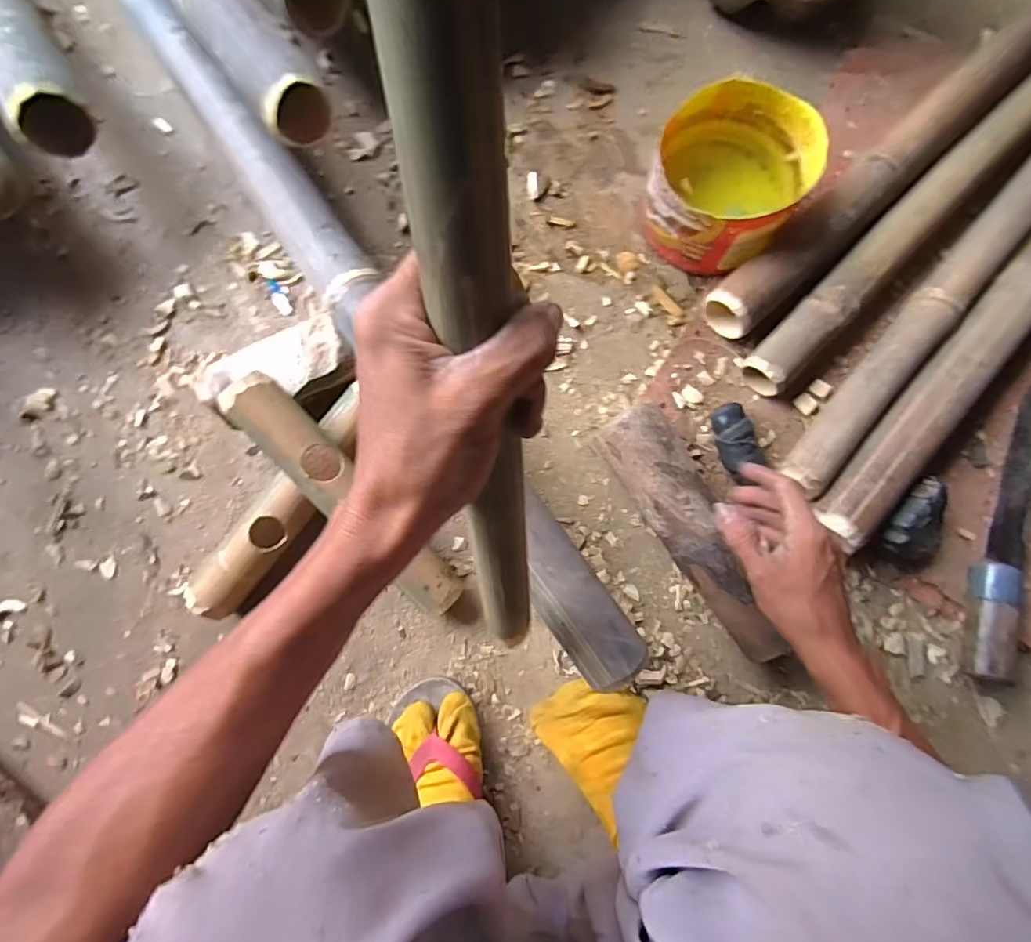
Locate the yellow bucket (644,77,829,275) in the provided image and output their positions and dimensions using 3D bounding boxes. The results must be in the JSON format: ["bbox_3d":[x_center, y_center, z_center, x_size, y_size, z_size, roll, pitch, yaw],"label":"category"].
[{"bbox_3d":[0.219,-0.303,0.551,0.146,0.101,0.163,30,84,3],"label":"yellow bucket"}]

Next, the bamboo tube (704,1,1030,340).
[{"bbox_3d":[0.455,-0.374,0.583,0.642,0.063,0.061,-42,86,-4],"label":"bamboo tube"}]

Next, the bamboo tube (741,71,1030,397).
[{"bbox_3d":[0.486,-0.317,0.576,0.064,0.057,0.650,45,85,4],"label":"bamboo tube"}]

